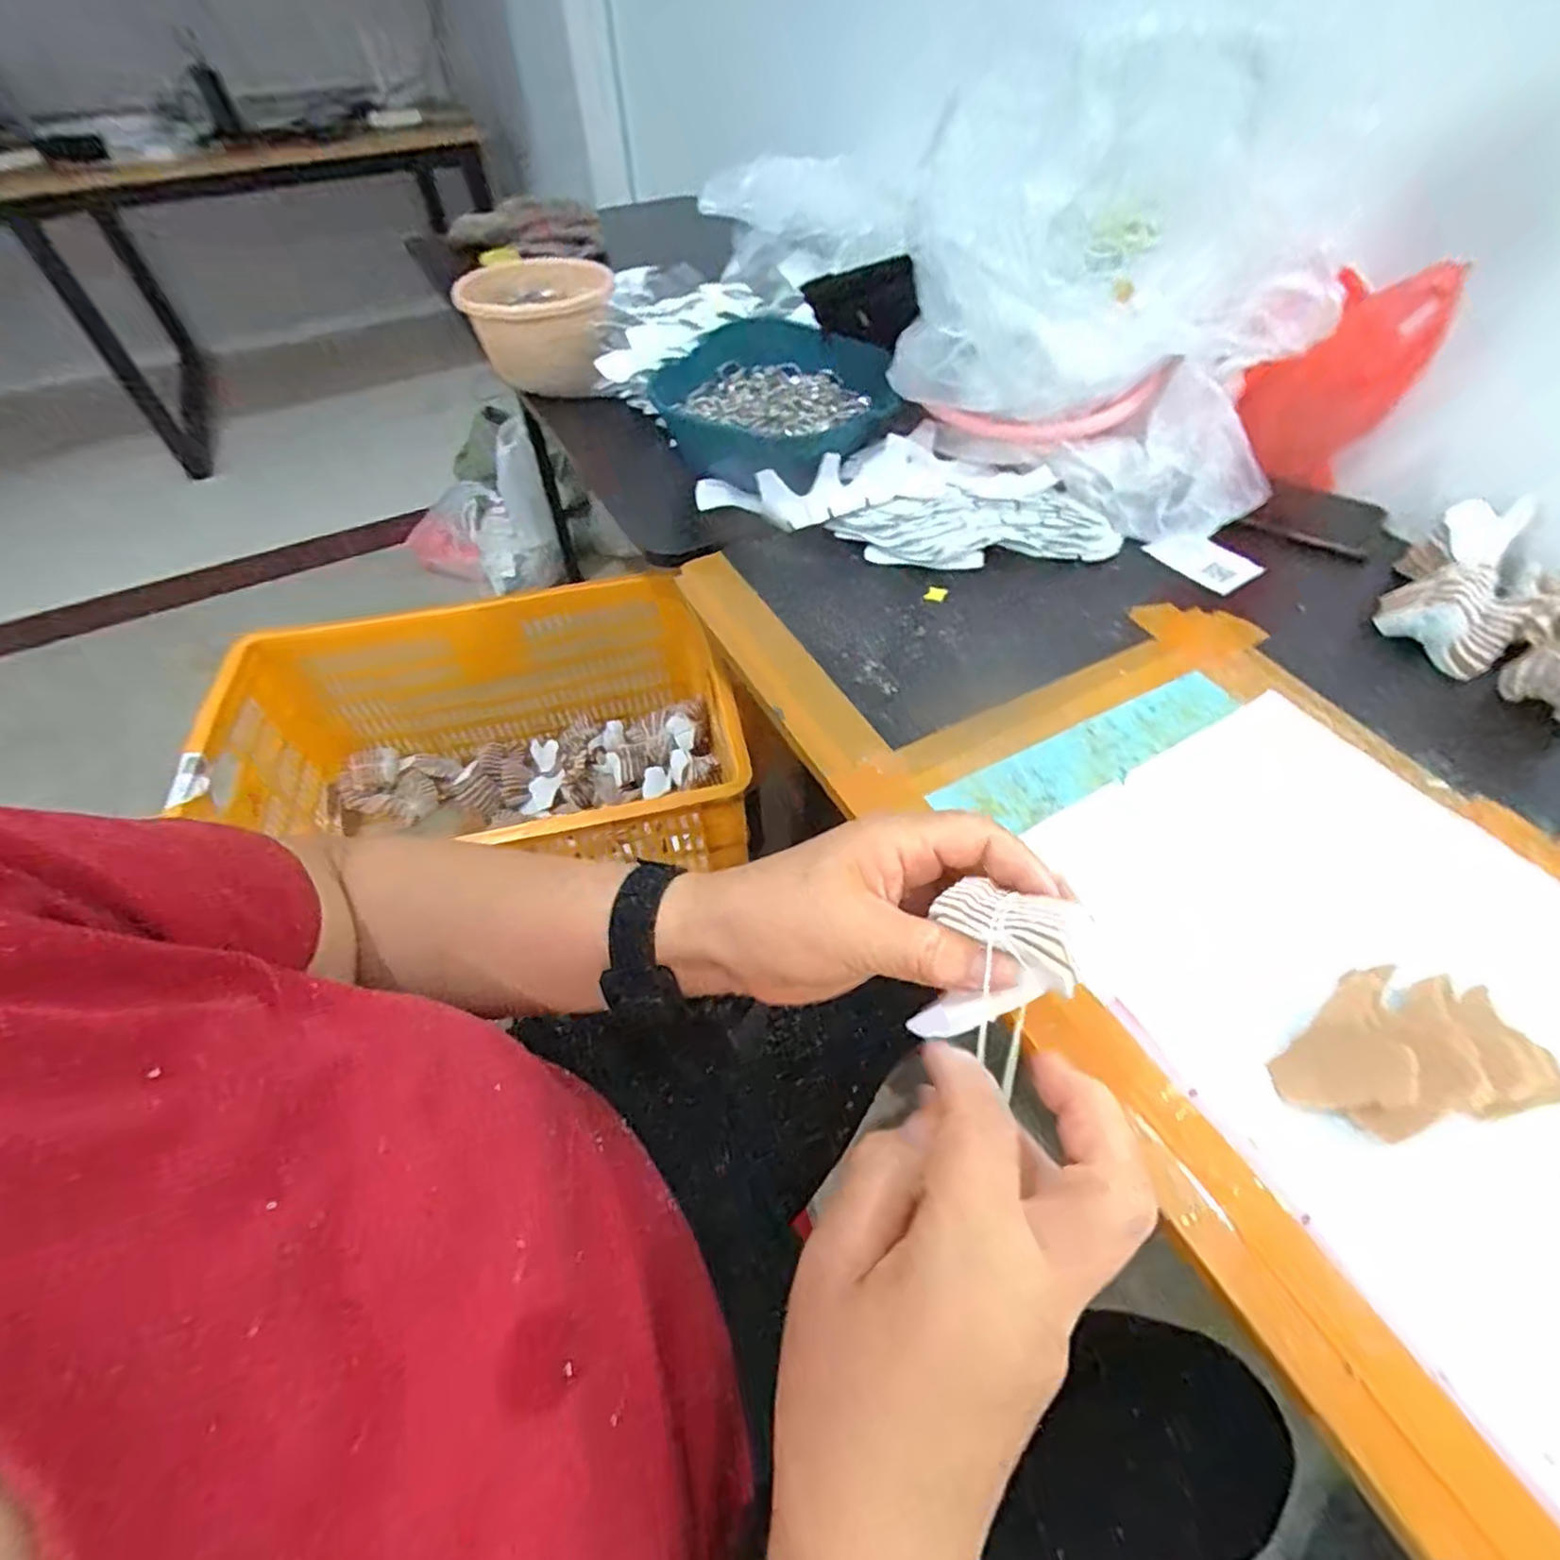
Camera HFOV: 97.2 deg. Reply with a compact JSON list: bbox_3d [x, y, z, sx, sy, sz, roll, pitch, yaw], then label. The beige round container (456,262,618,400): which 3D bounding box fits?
[{"bbox_3d":[-0.276,-0.525,0.813,0.161,0.115,0.150,-7,52,-4],"label":"beige round container"}]

